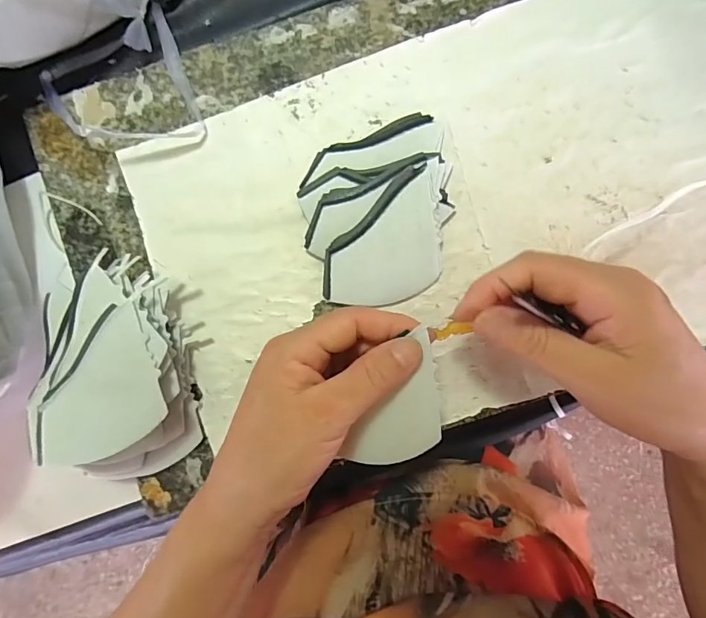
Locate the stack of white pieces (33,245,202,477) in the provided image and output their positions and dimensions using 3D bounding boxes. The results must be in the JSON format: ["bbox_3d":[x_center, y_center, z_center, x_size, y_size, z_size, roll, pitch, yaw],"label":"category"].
[{"bbox_3d":[-0.150,0.039,0.276,0.083,0.054,0.140,-10,89,1],"label":"stack of white pieces"}]

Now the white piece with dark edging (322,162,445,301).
[{"bbox_3d":[0.017,-0.043,0.288,0.078,0.008,0.079,-12,106,1],"label":"white piece with dark edging"}]

